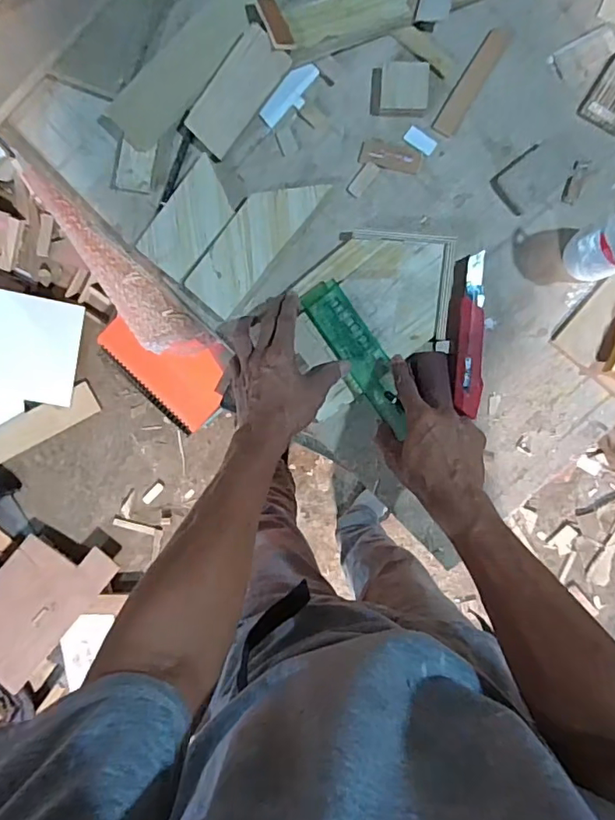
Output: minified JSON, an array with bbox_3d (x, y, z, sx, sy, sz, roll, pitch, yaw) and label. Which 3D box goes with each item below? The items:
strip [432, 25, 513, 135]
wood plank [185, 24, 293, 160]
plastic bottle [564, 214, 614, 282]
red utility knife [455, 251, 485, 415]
[{"bbox_3d":[0.184,-0.368,0.584,0.024,0.008,0.126,32,94,2],"label":"strip"},{"bbox_3d":[-0.077,-0.344,0.568,0.056,0.013,0.125,42,113,-9],"label":"wood plank"},{"bbox_3d":[0.309,-0.167,0.540,0.064,0.095,0.057,-17,93,4],"label":"plastic bottle"},{"bbox_3d":[0.185,-0.087,0.589,0.030,0.021,0.176,1,89,6],"label":"red utility knife"}]

